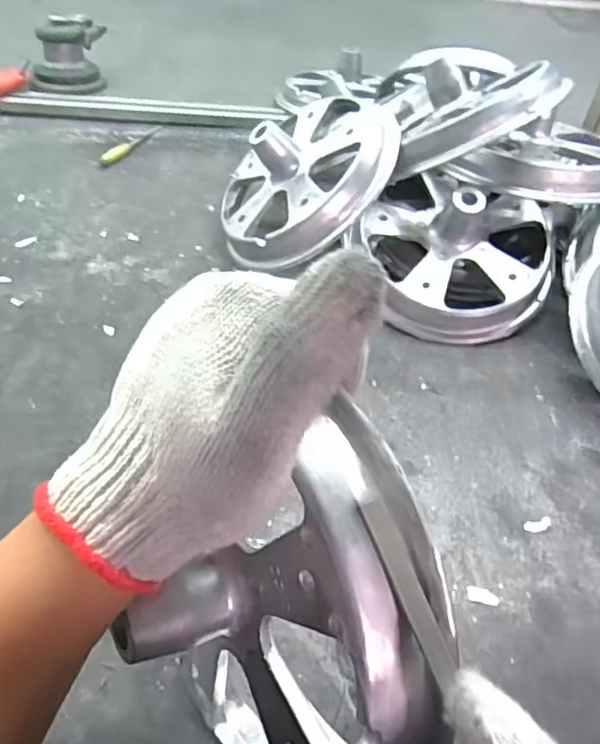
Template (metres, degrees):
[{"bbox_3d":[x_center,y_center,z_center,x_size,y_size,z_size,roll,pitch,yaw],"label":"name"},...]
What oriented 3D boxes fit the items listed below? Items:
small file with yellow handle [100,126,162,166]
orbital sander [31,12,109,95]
[{"bbox_3d":[-0.231,-0.314,0.822,0.020,0.010,0.133,19,49,13],"label":"small file with yellow handle"},{"bbox_3d":[-0.362,-0.503,0.939,0.104,0.093,0.106,-3,45,-8],"label":"orbital sander"}]

